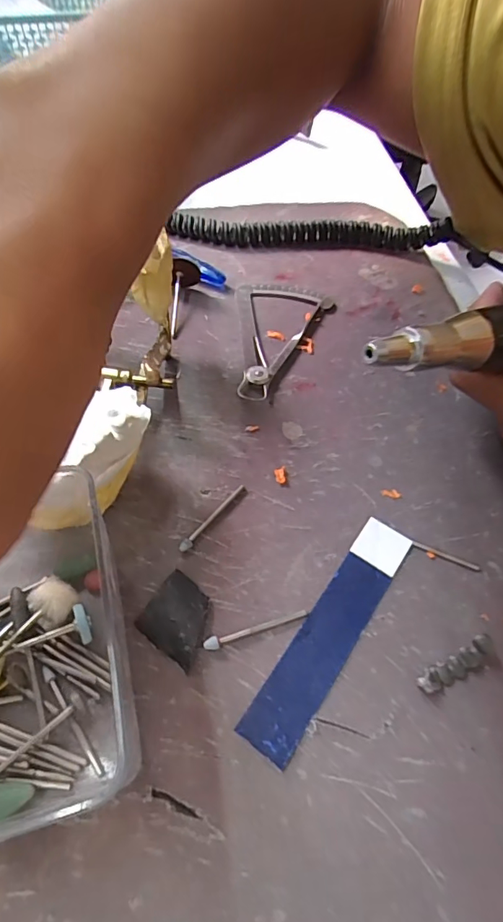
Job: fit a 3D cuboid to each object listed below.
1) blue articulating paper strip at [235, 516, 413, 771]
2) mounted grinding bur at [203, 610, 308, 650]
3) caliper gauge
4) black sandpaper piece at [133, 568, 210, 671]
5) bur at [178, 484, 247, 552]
[{"bbox_3d":[0.032,0.065,0.193,0.021,0.004,0.101,32,61,17],"label":"blue articulating paper strip"},{"bbox_3d":[0.002,0.066,0.192,0.042,0.004,0.005,-13,58,-10],"label":"mounted grinding bur"},{"bbox_3d":[0.003,-0.077,0.286,0.056,0.006,0.096,25,60,14],"label":"caliper gauge"},{"bbox_3d":[-0.028,0.061,0.194,0.028,0.006,0.027,32,61,17],"label":"black sandpaper piece"},{"bbox_3d":[-0.018,0.025,0.219,0.004,0.004,0.042,32,61,17],"label":"bur"}]

